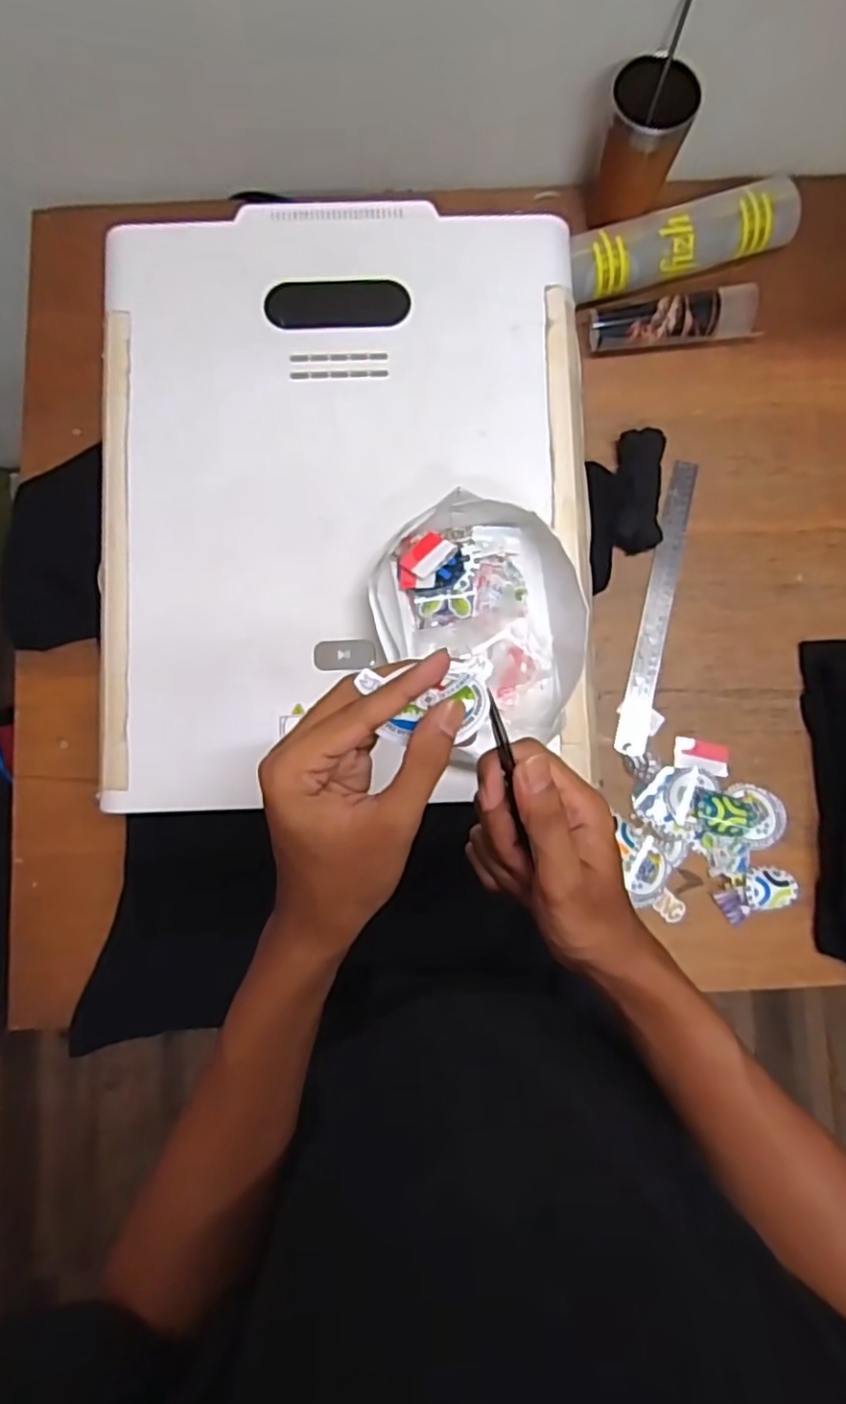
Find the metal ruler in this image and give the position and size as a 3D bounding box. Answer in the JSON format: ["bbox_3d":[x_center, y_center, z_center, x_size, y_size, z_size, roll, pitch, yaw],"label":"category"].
[{"bbox_3d":[0.250,-0.105,0.732,0.029,0.008,0.322,12,83,6],"label":"metal ruler"}]

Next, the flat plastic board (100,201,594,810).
[{"bbox_3d":[-0.066,-0.174,0.573,0.394,0.021,0.498,-2,84,-2],"label":"flat plastic board"}]

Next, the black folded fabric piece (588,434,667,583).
[{"bbox_3d":[0.228,-0.226,0.731,0.054,0.031,0.128,5,84,-1],"label":"black folded fabric piece"}]

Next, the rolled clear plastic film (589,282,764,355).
[{"bbox_3d":[0.272,-0.411,0.743,0.184,0.033,0.046,-6,84,-2],"label":"rolled clear plastic film"}]

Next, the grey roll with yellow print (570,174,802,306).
[{"bbox_3d":[0.275,-0.497,0.746,0.262,0.054,0.066,-18,84,-3],"label":"grey roll with yellow print"}]

